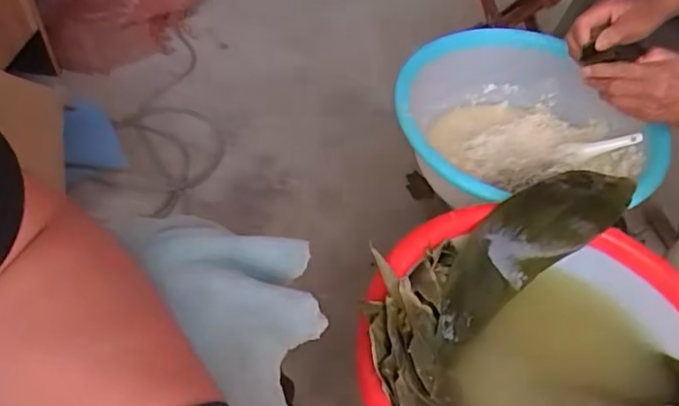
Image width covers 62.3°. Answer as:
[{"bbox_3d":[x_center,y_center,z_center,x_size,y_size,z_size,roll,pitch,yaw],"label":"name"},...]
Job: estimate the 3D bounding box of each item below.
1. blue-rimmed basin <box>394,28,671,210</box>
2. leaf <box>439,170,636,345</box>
[{"bbox_3d":[0.249,-0.107,0.822,0.331,0.139,0.318,2,51,-2],"label":"blue-rimmed basin"},{"bbox_3d":[0.224,0.040,0.644,0.299,0.076,0.083,-28,58,-24],"label":"leaf"}]

